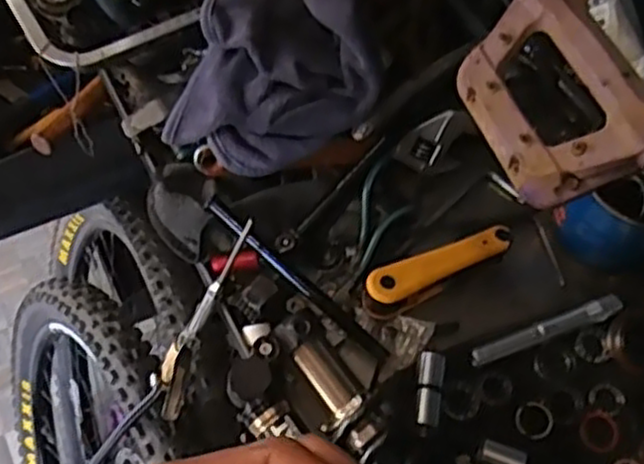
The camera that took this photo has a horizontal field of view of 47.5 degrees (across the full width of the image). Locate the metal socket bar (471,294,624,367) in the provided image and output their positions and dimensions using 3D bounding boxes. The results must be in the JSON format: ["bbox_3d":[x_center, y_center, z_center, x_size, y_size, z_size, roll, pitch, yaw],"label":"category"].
[{"bbox_3d":[0.178,0.078,0.578,0.130,0.012,0.017,-18,66,-12],"label":"metal socket bar"}]

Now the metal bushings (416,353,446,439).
[{"bbox_3d":[0.080,0.119,0.545,0.020,0.014,0.062,14,49,2],"label":"metal bushings"}]

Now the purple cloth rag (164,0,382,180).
[{"bbox_3d":[-0.042,-0.131,0.571,0.166,0.093,0.140,-8,63,-7],"label":"purple cloth rag"}]

